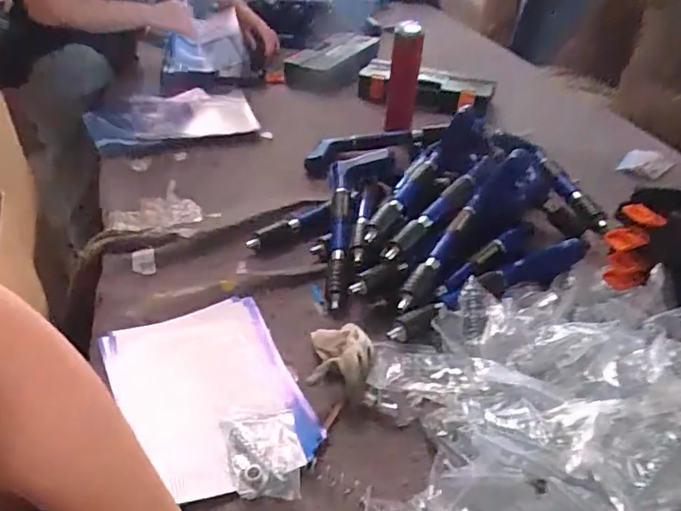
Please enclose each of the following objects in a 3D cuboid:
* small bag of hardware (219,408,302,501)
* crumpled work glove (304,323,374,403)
[{"bbox_3d":[-0.086,0.210,0.593,0.081,0.023,0.109,-6,39,-11],"label":"small bag of hardware"},{"bbox_3d":[-0.001,0.128,0.682,0.080,0.059,0.107,4,38,1],"label":"crumpled work glove"}]

